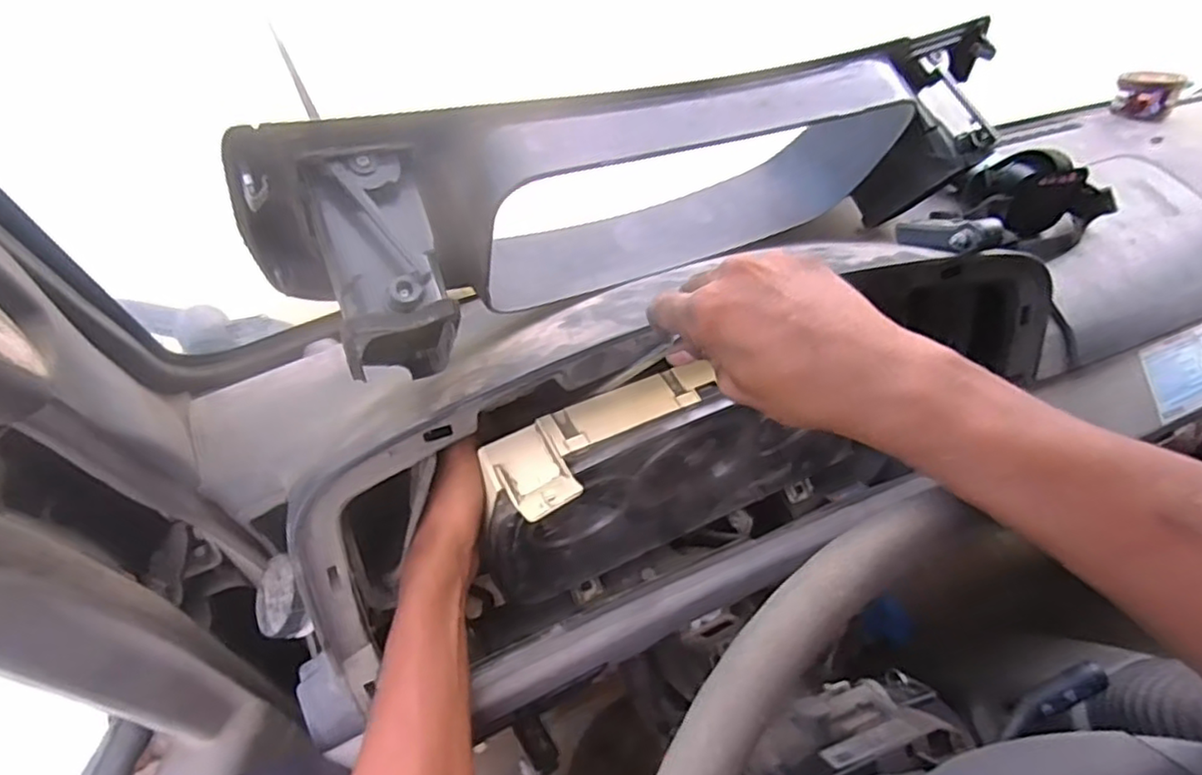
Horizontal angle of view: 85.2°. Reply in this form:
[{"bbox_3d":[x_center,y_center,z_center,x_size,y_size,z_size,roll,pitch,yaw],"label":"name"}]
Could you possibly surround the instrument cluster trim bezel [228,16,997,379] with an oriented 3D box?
[{"bbox_3d":[0.038,-0.137,0.459,0.518,0.188,0.129,-16,57,-30],"label":"instrument cluster trim bezel"}]

